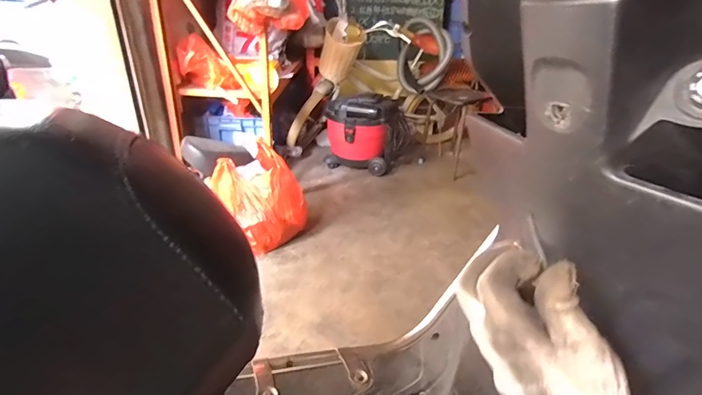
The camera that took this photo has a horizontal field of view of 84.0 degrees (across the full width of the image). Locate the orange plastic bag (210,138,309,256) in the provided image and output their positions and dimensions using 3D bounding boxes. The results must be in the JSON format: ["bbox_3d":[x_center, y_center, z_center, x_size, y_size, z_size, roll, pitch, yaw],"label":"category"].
[{"bbox_3d":[-0.316,0.005,1.395,0.263,0.288,0.271,23,35,34],"label":"orange plastic bag"}]

